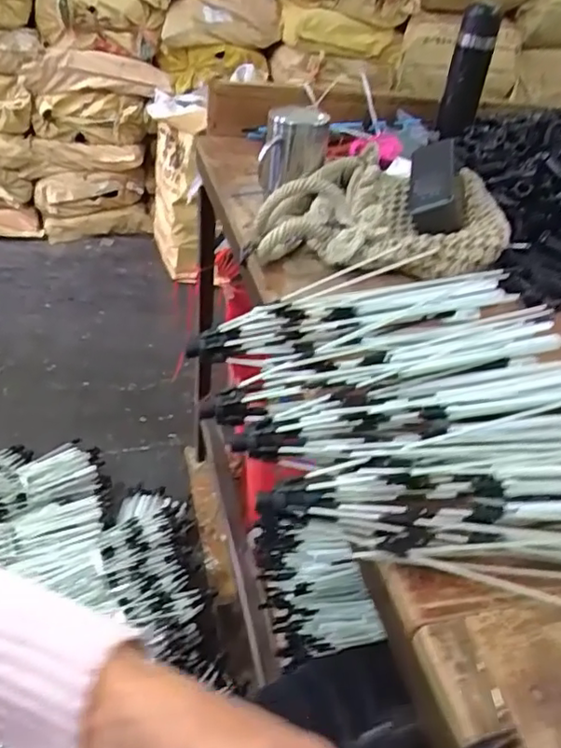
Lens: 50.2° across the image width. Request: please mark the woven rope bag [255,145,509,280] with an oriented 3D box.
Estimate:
[{"bbox_3d":[0.123,-0.208,0.728,0.285,0.073,0.225,9,38,3],"label":"woven rope bag"}]

